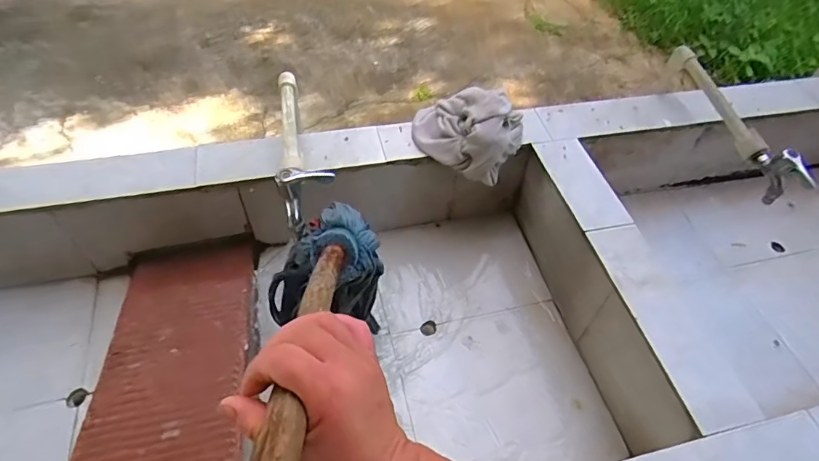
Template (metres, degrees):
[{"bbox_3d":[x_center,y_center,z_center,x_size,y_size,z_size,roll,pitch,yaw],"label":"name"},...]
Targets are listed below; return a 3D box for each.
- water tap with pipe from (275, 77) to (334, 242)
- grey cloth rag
[{"bbox_3d":[-0.159,-0.137,0.679,0.060,0.074,0.298,-10,53,-12],"label":"water tap with pipe"},{"bbox_3d":[0.093,-0.165,0.803,0.175,0.109,0.113,19,53,10],"label":"grey cloth rag"}]

